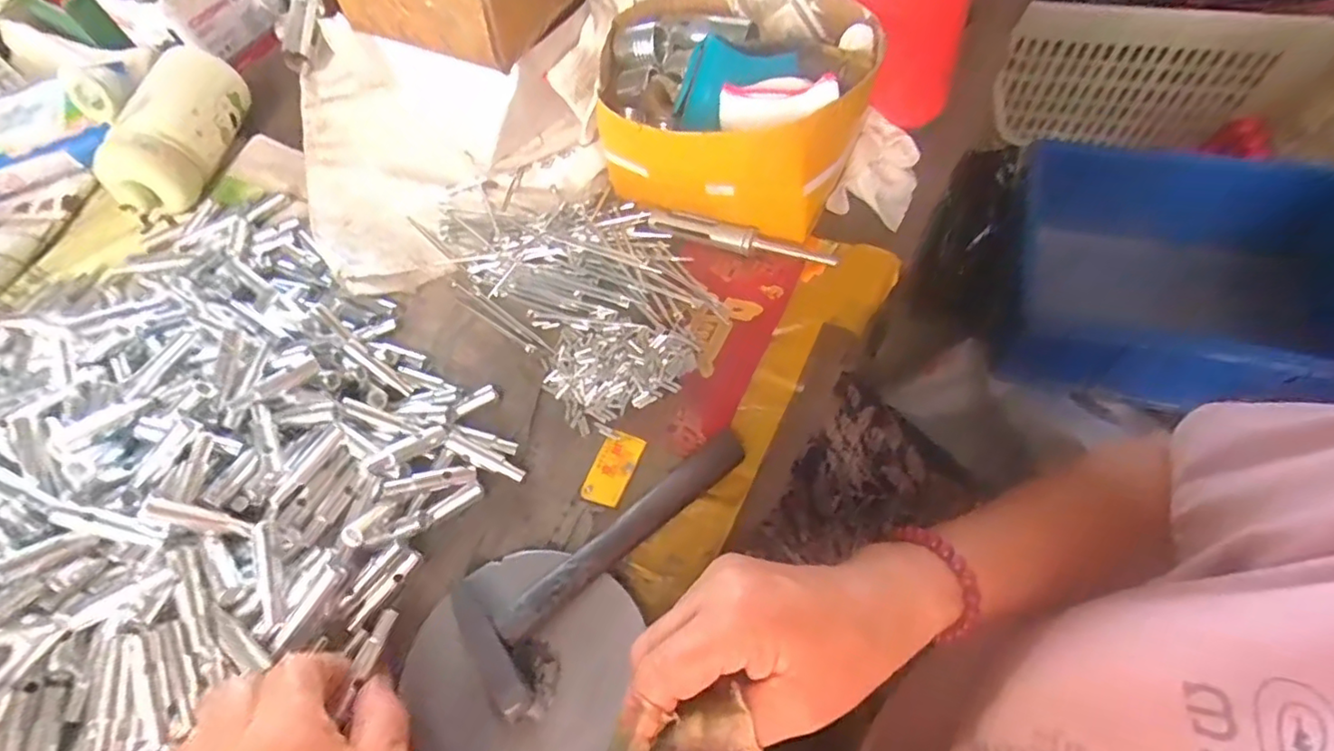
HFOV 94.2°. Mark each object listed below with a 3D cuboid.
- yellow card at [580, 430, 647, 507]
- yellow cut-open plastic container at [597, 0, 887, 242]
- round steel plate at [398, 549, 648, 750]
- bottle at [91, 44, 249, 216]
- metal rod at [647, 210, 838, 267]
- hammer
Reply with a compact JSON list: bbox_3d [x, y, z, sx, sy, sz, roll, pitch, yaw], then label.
[{"bbox_3d":[-0.032,0.055,0.369,0.025,0.005,0.044,19,65,15],"label":"yellow card"},{"bbox_3d":[0.046,-0.180,0.435,0.176,0.099,0.143,8,63,13],"label":"yellow cut-open plastic container"},{"bbox_3d":[-0.067,0.149,0.304,0.116,0.010,0.123,-2,61,4],"label":"round steel plate"},{"bbox_3d":[-0.406,-0.202,0.511,0.055,0.061,0.151,0,61,9],"label":"bottle"},{"bbox_3d":[0.050,-0.094,0.431,0.133,0.015,0.013,19,65,15],"label":"metal rod"},{"bbox_3d":[-0.036,0.084,0.332,0.071,0.024,0.173,39,71,23],"label":"hammer"}]

